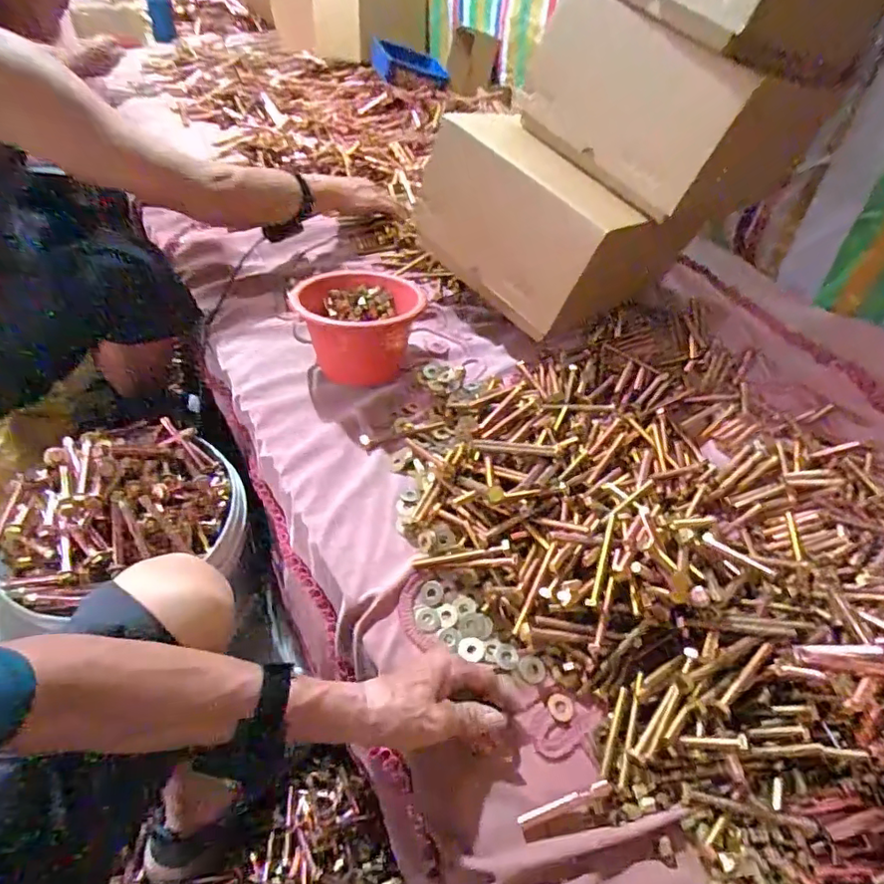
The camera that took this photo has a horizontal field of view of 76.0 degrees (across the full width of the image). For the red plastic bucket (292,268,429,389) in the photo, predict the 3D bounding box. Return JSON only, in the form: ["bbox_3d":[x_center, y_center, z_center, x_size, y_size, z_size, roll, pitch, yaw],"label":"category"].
[{"bbox_3d":[-0.114,-0.162,0.779,0.167,0.111,0.152,3,47,-3],"label":"red plastic bucket"}]

